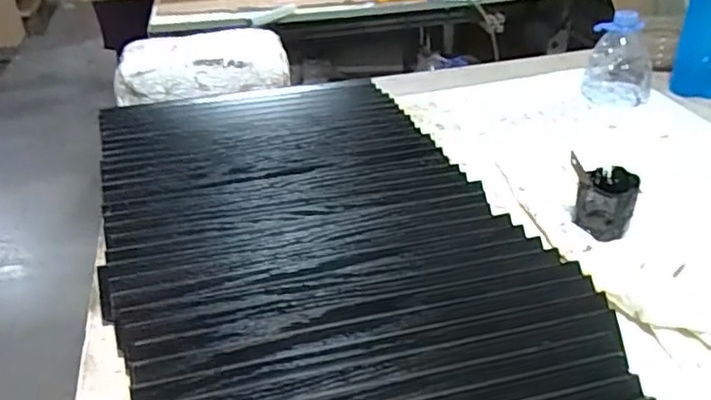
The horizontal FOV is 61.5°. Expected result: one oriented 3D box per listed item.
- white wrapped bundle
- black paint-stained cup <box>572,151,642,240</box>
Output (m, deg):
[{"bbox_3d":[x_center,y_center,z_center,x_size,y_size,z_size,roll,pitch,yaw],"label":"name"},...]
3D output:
[{"bbox_3d":[-0.231,-0.202,0.900,0.250,0.065,0.126,-8,35,-9],"label":"white wrapped bundle"},{"bbox_3d":[0.263,0.003,0.642,0.069,0.073,0.058,14,38,21],"label":"black paint-stained cup"}]

